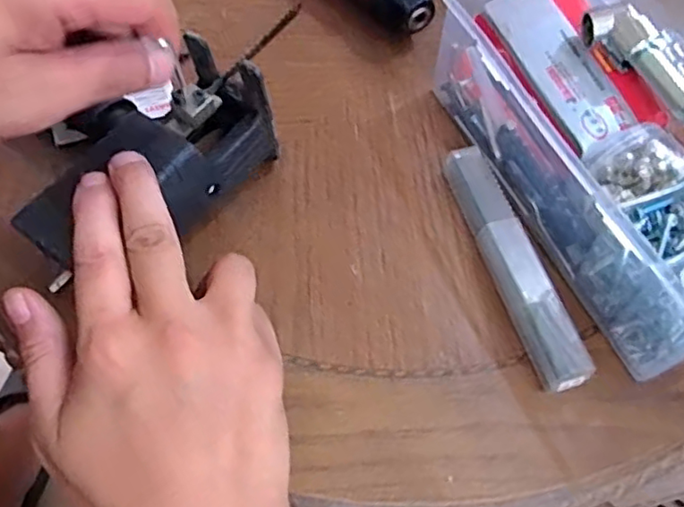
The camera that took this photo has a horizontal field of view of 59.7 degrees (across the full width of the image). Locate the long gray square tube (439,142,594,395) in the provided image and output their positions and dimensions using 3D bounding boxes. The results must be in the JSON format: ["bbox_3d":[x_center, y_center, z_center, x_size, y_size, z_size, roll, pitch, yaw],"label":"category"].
[{"bbox_3d":[0.092,0.003,0.327,0.024,0.023,0.146,-14,62,-10],"label":"long gray square tube"}]

